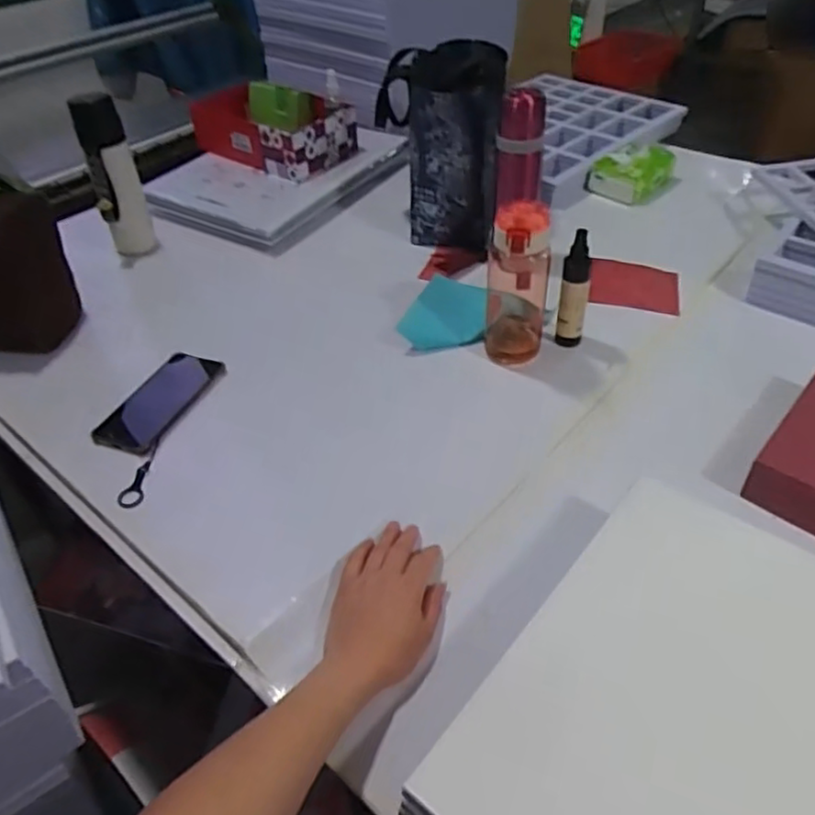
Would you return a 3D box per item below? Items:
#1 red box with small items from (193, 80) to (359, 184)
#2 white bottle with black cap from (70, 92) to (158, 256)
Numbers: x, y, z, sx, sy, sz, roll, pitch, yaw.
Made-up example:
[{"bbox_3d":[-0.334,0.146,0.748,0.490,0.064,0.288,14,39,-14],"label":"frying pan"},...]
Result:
[{"bbox_3d":[-0.255,-0.531,1.251,0.280,0.102,0.181,29,52,30],"label":"red box with small items"},{"bbox_3d":[-0.462,-0.359,1.044,0.068,0.231,0.078,-17,44,-14],"label":"white bottle with black cap"}]

